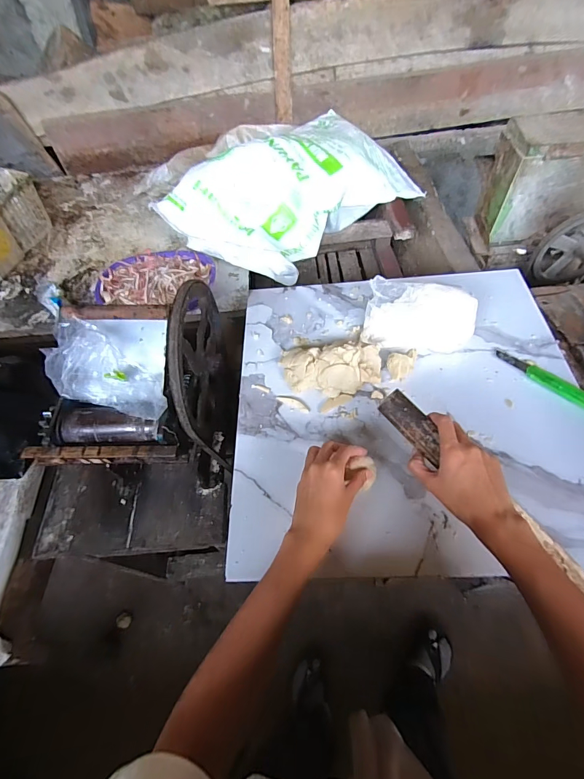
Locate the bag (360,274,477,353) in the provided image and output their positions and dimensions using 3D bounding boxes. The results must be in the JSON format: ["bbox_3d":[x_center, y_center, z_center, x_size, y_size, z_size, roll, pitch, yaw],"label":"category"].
[{"bbox_3d":[0.198,-0.112,0.577,0.163,0.084,0.070,6,58,7],"label":"bag"}]

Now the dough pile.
[{"bbox_3d":[0.055,-0.035,0.557,0.158,0.062,0.076,0,56,17],"label":"dough pile"}]

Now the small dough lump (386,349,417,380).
[{"bbox_3d":[0.168,-0.037,0.565,0.041,0.025,0.040,-1,57,2],"label":"small dough lump"}]

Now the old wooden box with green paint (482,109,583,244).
[{"bbox_3d":[0.668,-0.520,0.901,0.345,0.226,0.171,-3,57,1],"label":"old wooden box with green paint"}]

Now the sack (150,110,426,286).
[{"bbox_3d":[0.015,-0.569,1.052,0.661,0.192,0.416,-39,63,-20],"label":"sack"}]

